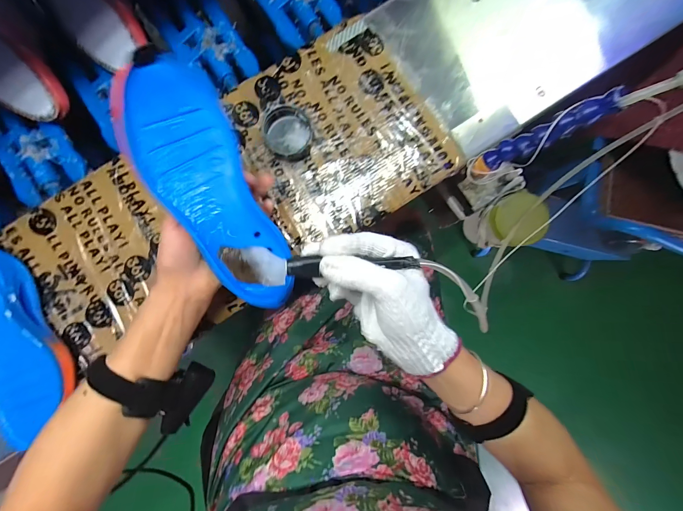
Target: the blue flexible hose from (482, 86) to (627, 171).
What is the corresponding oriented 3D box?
[{"bbox_3d":[0.210,-0.125,0.312,0.017,0.127,0.025,-18,89,-30],"label":"blue flexible hose"}]

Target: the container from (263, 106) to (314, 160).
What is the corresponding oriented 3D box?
[{"bbox_3d":[-0.067,-0.152,0.374,0.059,0.019,0.063,0,89,-2],"label":"container"}]

